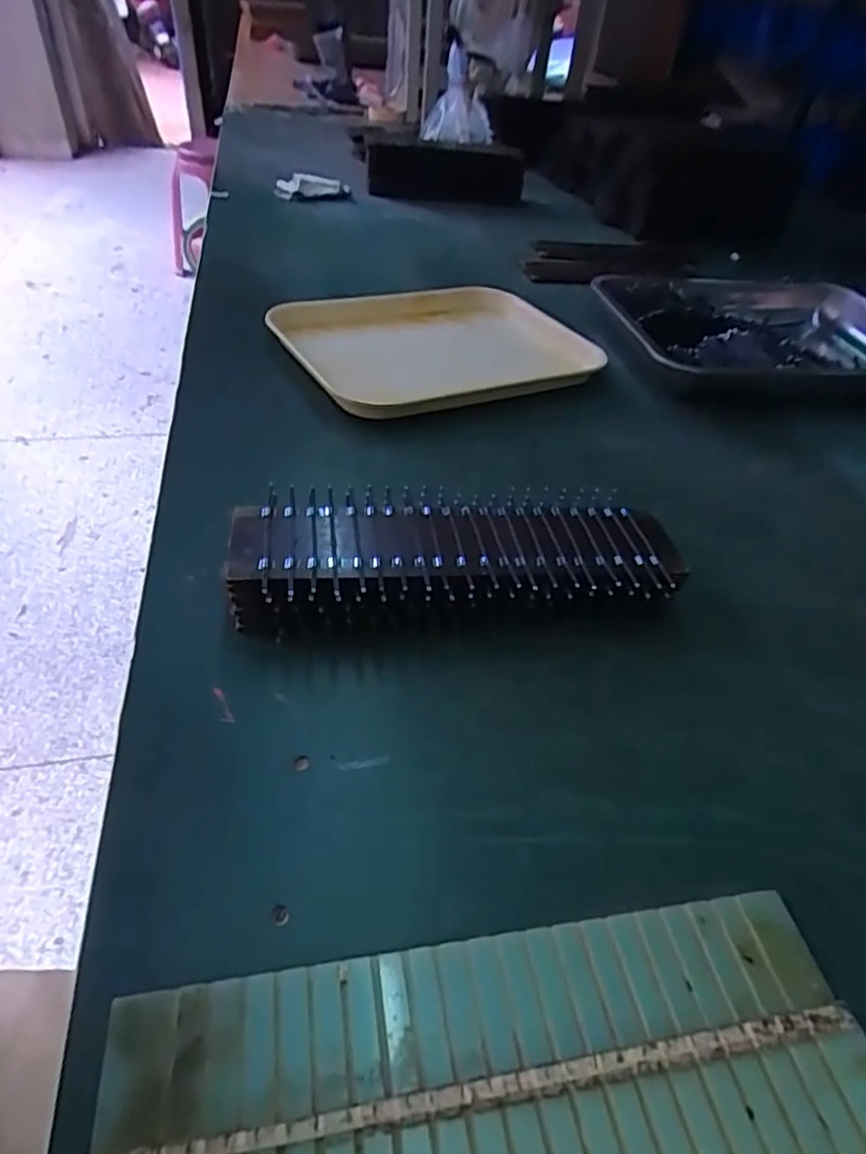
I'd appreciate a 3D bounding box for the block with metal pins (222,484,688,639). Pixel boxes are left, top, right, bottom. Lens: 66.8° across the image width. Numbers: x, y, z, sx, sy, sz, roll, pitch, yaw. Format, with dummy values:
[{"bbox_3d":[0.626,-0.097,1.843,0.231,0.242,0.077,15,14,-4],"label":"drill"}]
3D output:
[{"bbox_3d":[0.013,-0.009,0.406,0.271,0.042,0.104,-1,42,-8],"label":"block with metal pins"}]

